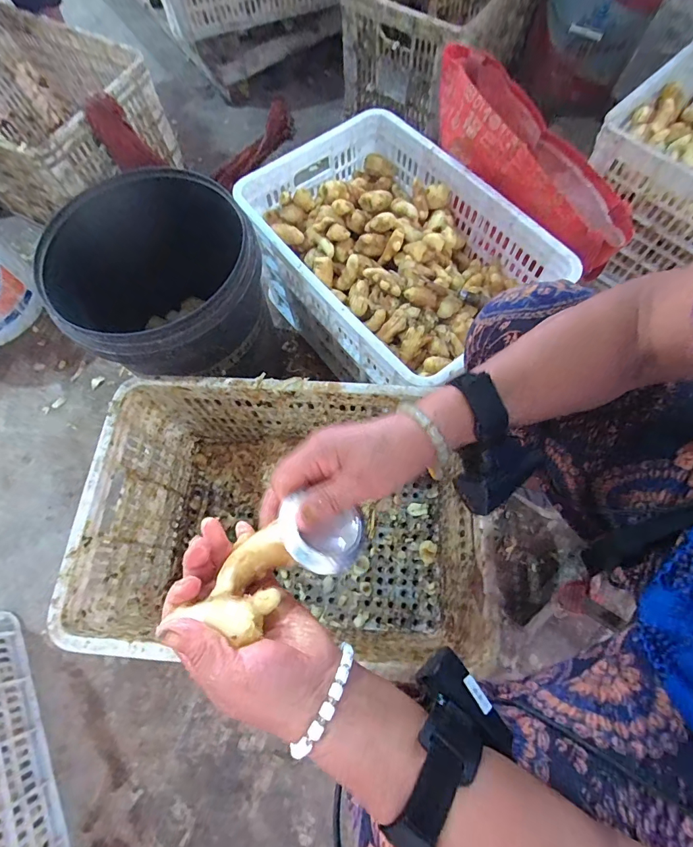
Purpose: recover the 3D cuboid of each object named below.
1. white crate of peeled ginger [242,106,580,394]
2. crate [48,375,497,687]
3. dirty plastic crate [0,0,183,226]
[{"bbox_3d":[0.082,-0.289,0.794,0.361,0.263,0.496,-40,72,-13],"label":"white crate of peeled ginger"},{"bbox_3d":[-0.083,0.150,0.650,0.513,0.293,0.348,3,71,2],"label":"crate"},{"bbox_3d":[-0.703,-0.690,0.939,0.501,0.237,0.358,31,73,13],"label":"dirty plastic crate"}]

